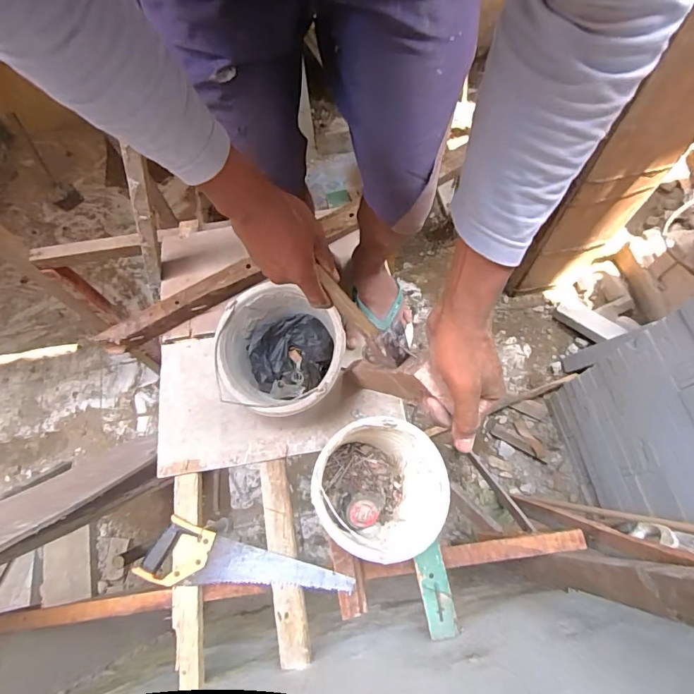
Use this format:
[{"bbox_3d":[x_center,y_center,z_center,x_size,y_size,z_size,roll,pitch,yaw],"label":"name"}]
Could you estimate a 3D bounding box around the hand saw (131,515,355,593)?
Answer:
[{"bbox_3d":[-0.191,0.431,0.848,0.392,0.034,0.108,12,70,7],"label":"hand saw"}]

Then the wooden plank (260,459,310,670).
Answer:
[{"bbox_3d":[-0.127,0.414,0.874,0.059,0.021,0.369,-10,69,-1],"label":"wooden plank"}]

